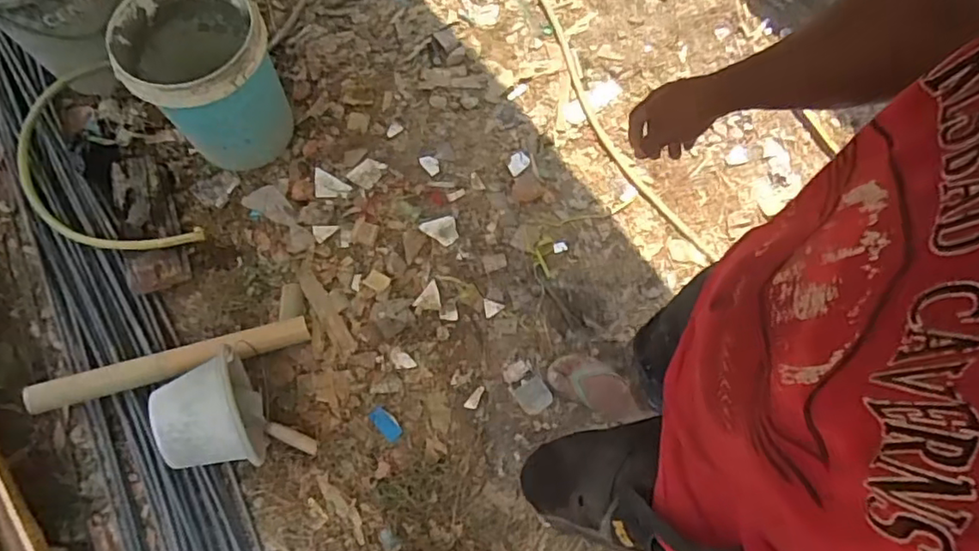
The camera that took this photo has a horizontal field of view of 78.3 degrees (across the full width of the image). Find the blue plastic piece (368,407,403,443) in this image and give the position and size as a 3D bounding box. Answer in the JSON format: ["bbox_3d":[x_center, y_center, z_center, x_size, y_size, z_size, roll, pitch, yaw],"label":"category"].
[{"bbox_3d":[-0.238,0.341,1.385,0.041,0.011,0.087,-39,76,-14],"label":"blue plastic piece"}]

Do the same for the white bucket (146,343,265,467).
[{"bbox_3d":[-0.593,0.297,1.274,0.189,0.222,0.239,-15,75,-6],"label":"white bucket"}]

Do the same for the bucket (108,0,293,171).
[{"bbox_3d":[-0.675,-0.475,1.470,0.312,0.375,0.359,-30,74,-11],"label":"bucket"}]

